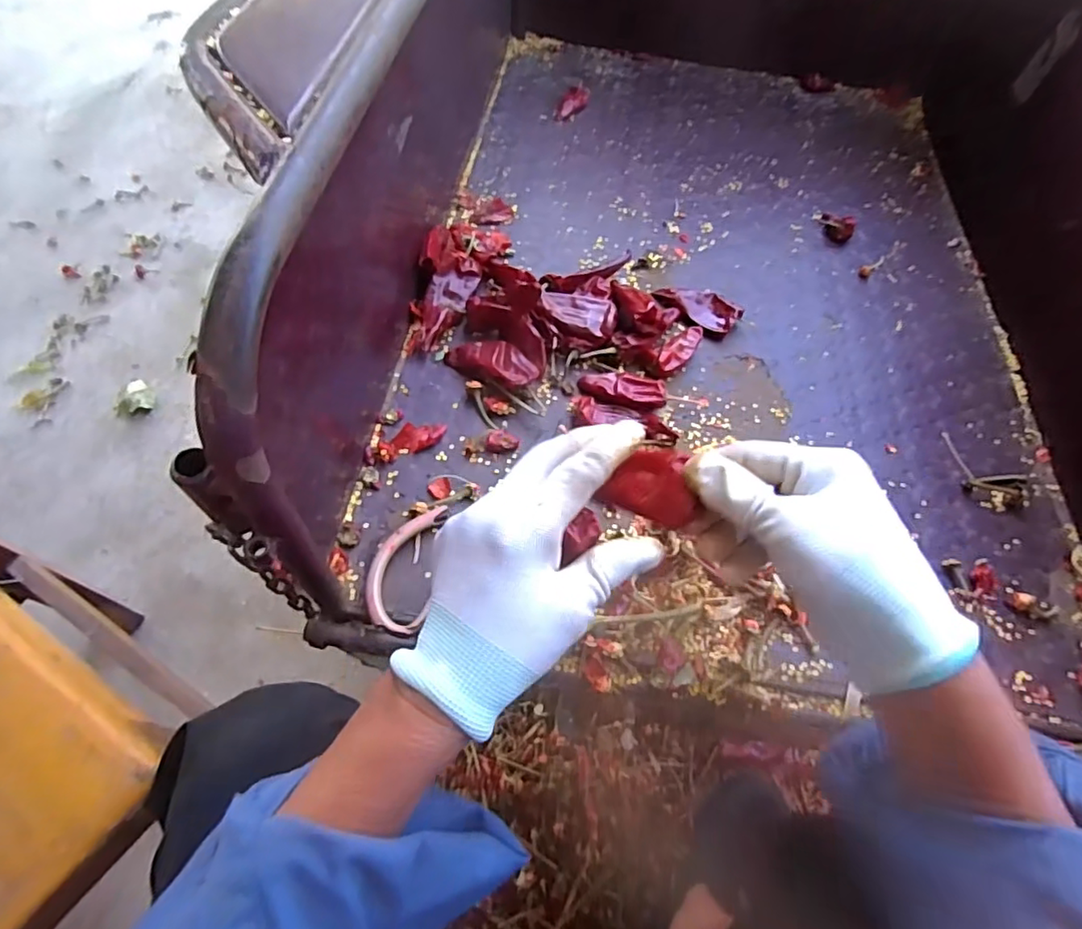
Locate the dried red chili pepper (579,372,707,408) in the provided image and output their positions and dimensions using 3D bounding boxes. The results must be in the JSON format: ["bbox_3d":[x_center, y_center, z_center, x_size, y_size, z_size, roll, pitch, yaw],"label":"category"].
[{"bbox_3d":[0.082,-0.056,0.469,0.103,0.017,0.029,12,59,3],"label":"dried red chili pepper"}]

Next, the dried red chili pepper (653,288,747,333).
[{"bbox_3d":[0.142,-0.144,0.527,0.075,0.017,0.034,41,64,19],"label":"dried red chili pepper"}]

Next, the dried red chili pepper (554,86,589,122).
[{"bbox_3d":[0.040,-0.436,0.700,0.025,0.011,0.071,21,59,8],"label":"dried red chili pepper"}]

